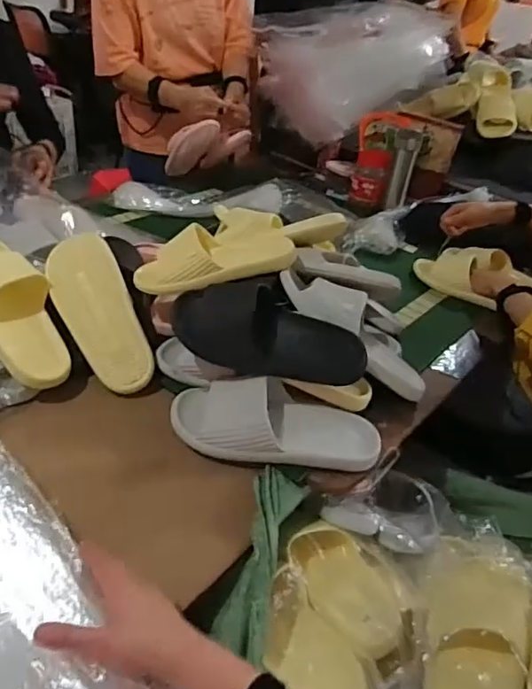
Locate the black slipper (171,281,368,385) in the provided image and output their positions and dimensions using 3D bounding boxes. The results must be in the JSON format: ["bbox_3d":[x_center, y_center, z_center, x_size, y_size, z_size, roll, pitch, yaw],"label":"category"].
[{"bbox_3d":[0.005,-0.020,0.724,0.265,0.101,0.084,6,37,0],"label":"black slipper"}]

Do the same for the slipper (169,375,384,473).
[{"bbox_3d":[0.016,0.103,0.723,0.288,0.083,0.110,4,38,-3],"label":"slipper"}]

